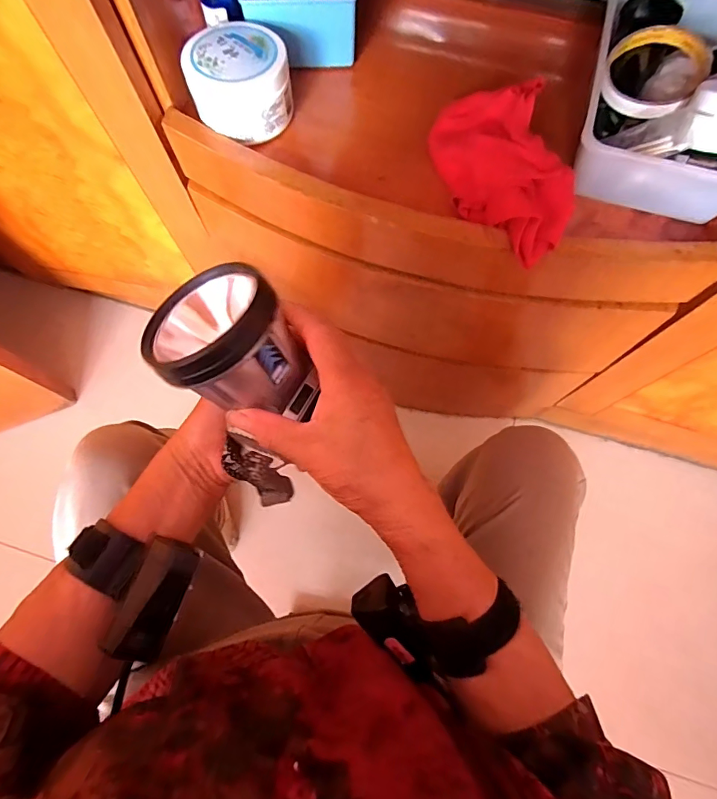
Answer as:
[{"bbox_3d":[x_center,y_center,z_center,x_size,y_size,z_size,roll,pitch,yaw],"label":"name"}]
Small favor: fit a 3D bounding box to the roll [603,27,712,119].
[{"bbox_3d":[0.264,-0.294,0.403,0.084,0.014,0.084,-1,82,9],"label":"roll"}]

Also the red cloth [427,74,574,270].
[{"bbox_3d":[0.129,-0.202,0.399,0.093,0.052,0.163,-11,72,-4],"label":"red cloth"}]

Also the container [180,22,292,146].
[{"bbox_3d":[-0.113,-0.302,0.428,0.095,0.052,0.088,-9,72,-3],"label":"container"}]

